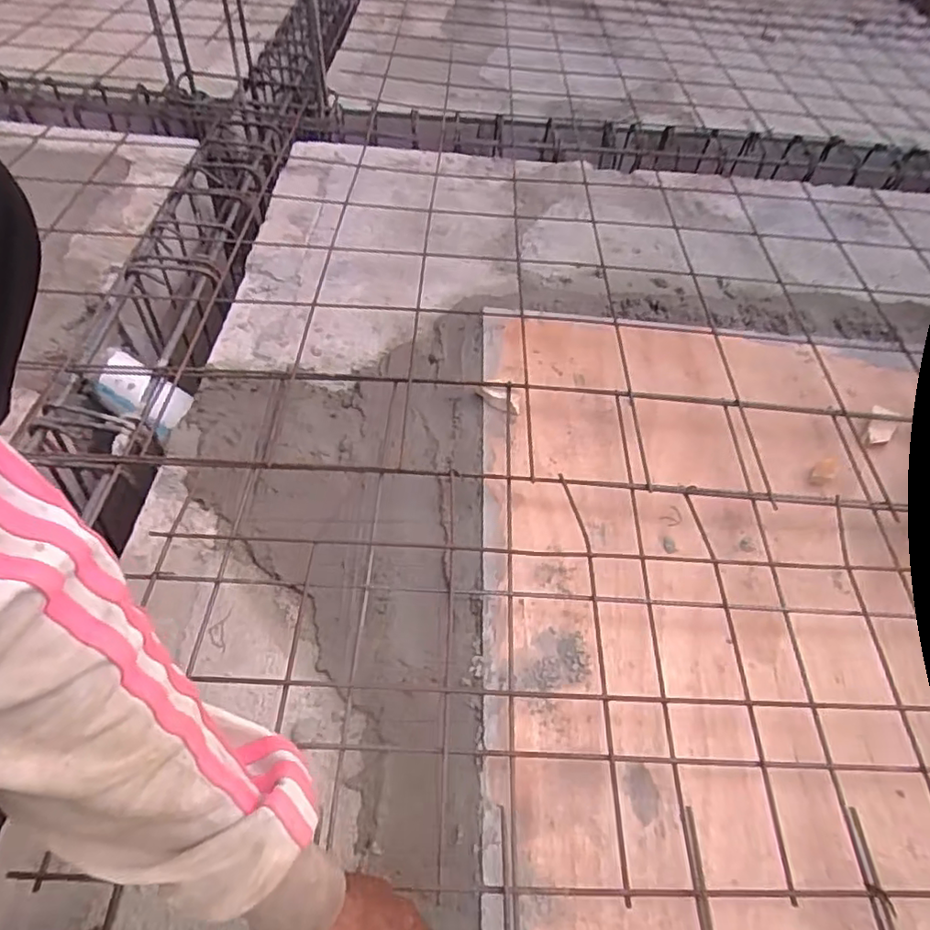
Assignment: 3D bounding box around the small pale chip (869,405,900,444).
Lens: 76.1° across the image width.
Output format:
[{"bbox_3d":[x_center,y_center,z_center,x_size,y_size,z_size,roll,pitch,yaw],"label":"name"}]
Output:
[{"bbox_3d":[0.588,-0.055,0.839,0.034,0.014,0.074,29,55,17],"label":"small pale chip"}]

